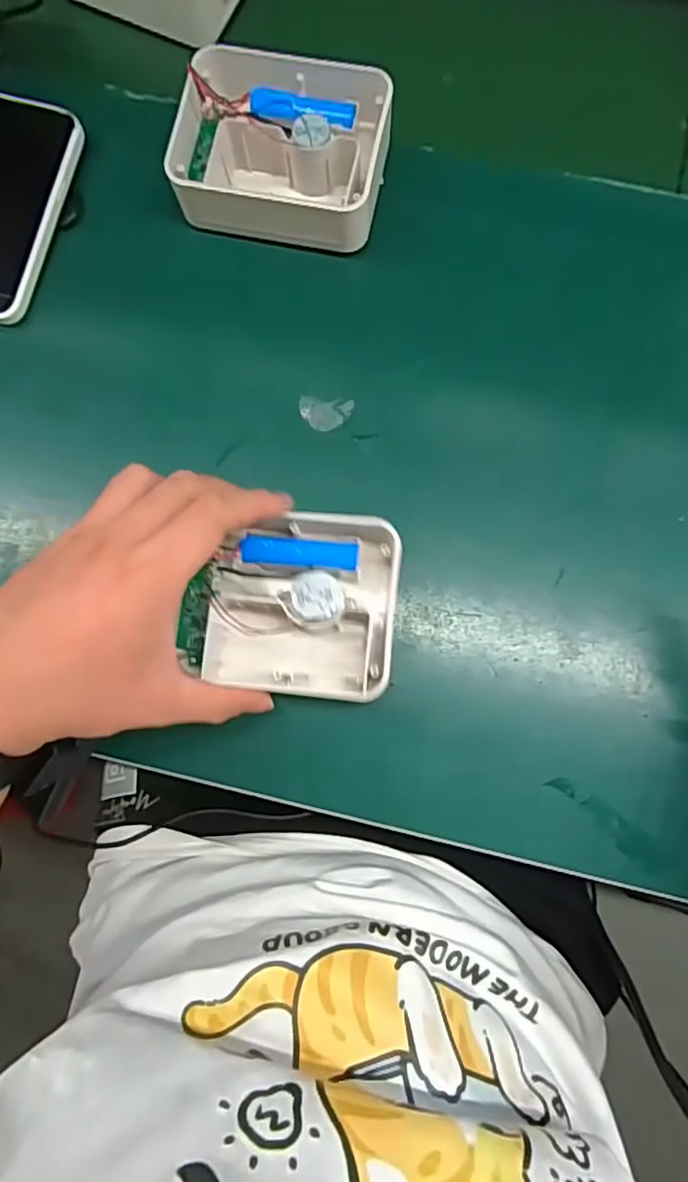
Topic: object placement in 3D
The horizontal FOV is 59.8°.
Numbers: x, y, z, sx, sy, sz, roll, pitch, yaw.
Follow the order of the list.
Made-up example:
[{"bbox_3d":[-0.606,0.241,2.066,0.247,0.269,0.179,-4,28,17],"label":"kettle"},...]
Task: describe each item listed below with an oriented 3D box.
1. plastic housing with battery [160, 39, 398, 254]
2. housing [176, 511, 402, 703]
[{"bbox_3d":[-0.039,-0.284,0.384,0.130,0.039,0.107,10,82,3],"label":"plastic housing with battery"},{"bbox_3d":[-0.030,0.007,0.342,0.117,0.039,0.099,7,82,2],"label":"housing"}]

